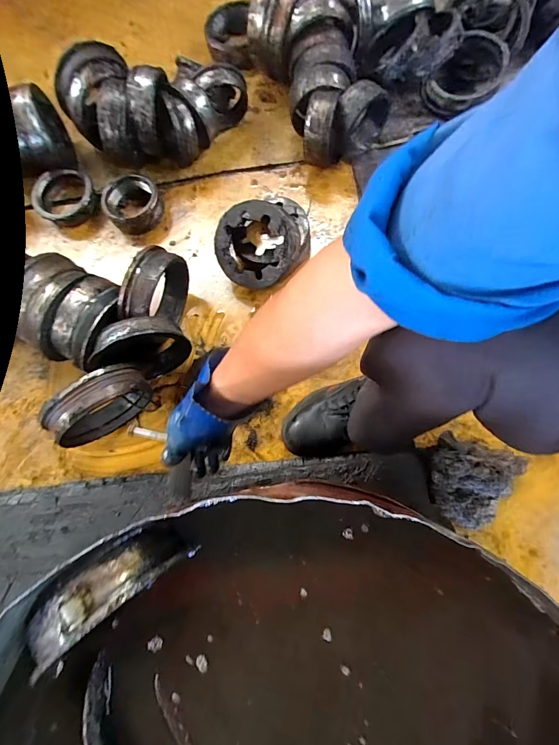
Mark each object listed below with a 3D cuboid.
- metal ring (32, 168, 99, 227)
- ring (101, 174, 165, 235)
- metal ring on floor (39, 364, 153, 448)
[{"bbox_3d":[-0.505,-0.407,0.880,0.144,0.065,0.121,-29,75,-4],"label":"metal ring"},{"bbox_3d":[-0.339,-0.393,0.873,0.120,0.050,0.119,-1,75,5],"label":"ring"},{"bbox_3d":[-0.317,0.066,0.686,0.180,0.199,0.053,-39,76,-6],"label":"metal ring on floor"}]

